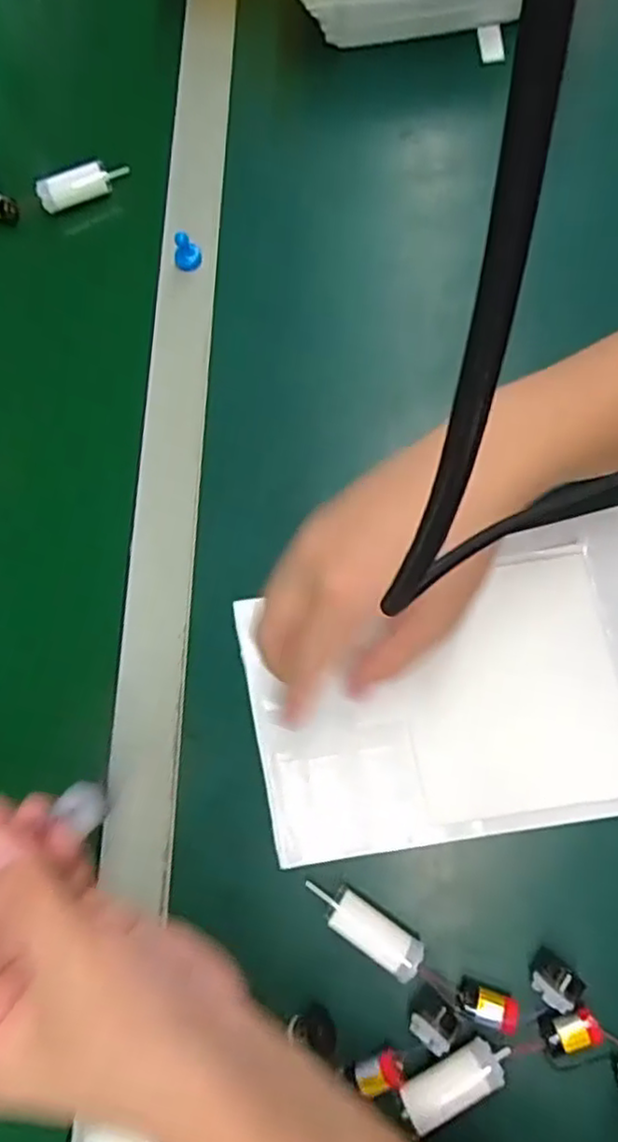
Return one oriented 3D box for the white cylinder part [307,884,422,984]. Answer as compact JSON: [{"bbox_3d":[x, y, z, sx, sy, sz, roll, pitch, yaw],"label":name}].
[{"bbox_3d":[0.028,0.183,0.337,0.064,0.015,0.019,32,77,10],"label":"white cylinder part"}]

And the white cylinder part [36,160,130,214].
[{"bbox_3d":[-0.166,-0.285,0.474,0.066,0.018,0.018,-28,75,-7],"label":"white cylinder part"}]

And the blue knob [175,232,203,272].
[{"bbox_3d":[-0.084,-0.221,0.446,0.018,0.021,0.014,-21,75,-5],"label":"blue knob"}]

